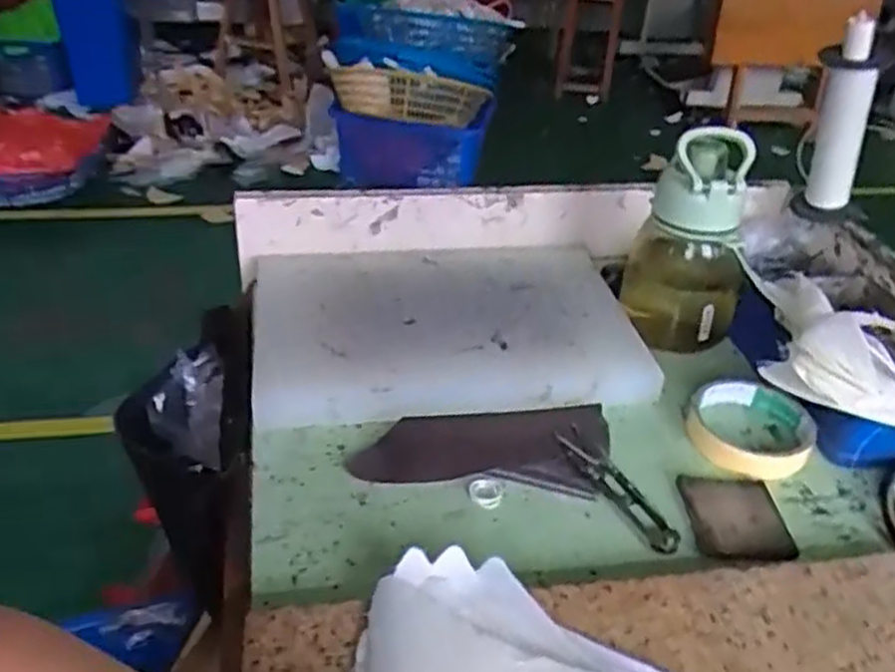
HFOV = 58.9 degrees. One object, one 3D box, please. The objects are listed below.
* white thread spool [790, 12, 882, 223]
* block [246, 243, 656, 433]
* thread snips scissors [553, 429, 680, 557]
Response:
[{"bbox_3d":[0.346,-0.186,0.700,0.055,0.175,0.042,18,36,20],"label":"white thread spool"},{"bbox_3d":[-0.005,-0.014,0.645,0.292,0.027,0.222,-4,35,-12],"label":"block"},{"bbox_3d":[0.109,0.096,0.515,0.023,0.009,0.113,-15,38,-26],"label":"thread snips scissors"}]

